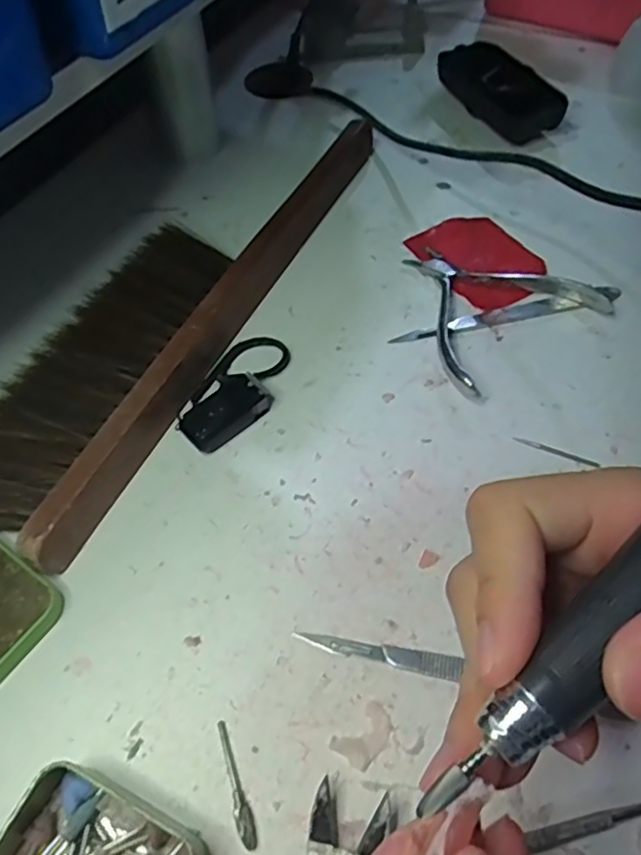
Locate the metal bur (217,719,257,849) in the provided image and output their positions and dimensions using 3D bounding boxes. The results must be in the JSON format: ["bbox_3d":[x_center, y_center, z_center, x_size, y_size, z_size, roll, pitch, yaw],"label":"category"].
[{"bbox_3d":[-0.033,0.133,0.233,0.006,0.004,0.044,-21,56,-10],"label":"metal bur"}]

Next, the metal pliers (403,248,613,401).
[{"bbox_3d":[0.093,-0.077,0.365,0.107,0.013,0.104,-30,58,-16],"label":"metal pliers"}]

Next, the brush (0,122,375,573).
[{"bbox_3d":[-0.083,-0.085,0.373,0.091,0.030,0.350,18,59,16],"label":"brush"}]

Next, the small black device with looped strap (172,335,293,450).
[{"bbox_3d":[-0.045,-0.021,0.334,0.039,0.017,0.079,20,59,17],"label":"small black device with looped strap"}]

